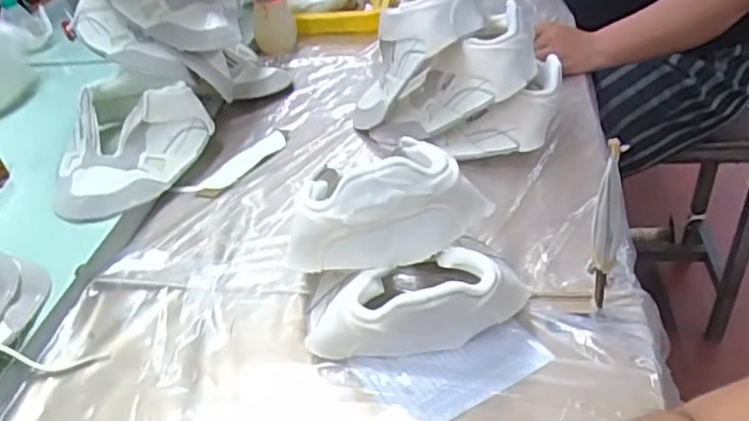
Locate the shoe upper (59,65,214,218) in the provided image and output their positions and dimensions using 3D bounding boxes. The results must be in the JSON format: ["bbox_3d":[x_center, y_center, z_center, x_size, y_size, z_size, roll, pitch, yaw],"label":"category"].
[{"bbox_3d":[-0.310,-0.073,0.810,0.156,0.102,0.207,5,38,16],"label":"shoe upper"}]

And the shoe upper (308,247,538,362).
[{"bbox_3d":[0.037,0.075,0.571,0.192,0.081,0.089,-9,36,-3],"label":"shoe upper"}]

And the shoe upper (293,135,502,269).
[{"bbox_3d":[0.010,-0.012,0.590,0.175,0.082,0.091,-7,36,-1],"label":"shoe upper"}]

